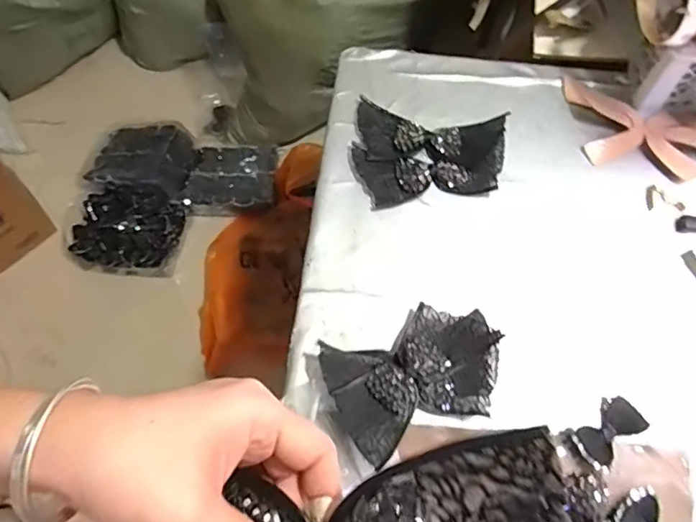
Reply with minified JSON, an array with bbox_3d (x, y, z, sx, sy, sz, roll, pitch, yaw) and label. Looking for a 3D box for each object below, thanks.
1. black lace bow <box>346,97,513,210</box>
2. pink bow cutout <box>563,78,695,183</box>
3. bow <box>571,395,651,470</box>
[{"bbox_3d":[0.107,-0.142,0.751,0.203,0.022,0.151,6,69,3],"label":"black lace bow"},{"bbox_3d":[0.389,-0.180,0.752,0.202,0.025,0.116,22,70,9],"label":"pink bow cutout"},{"bbox_3d":[0.290,0.191,0.613,0.082,0.022,0.045,-37,72,-13],"label":"bow"}]

